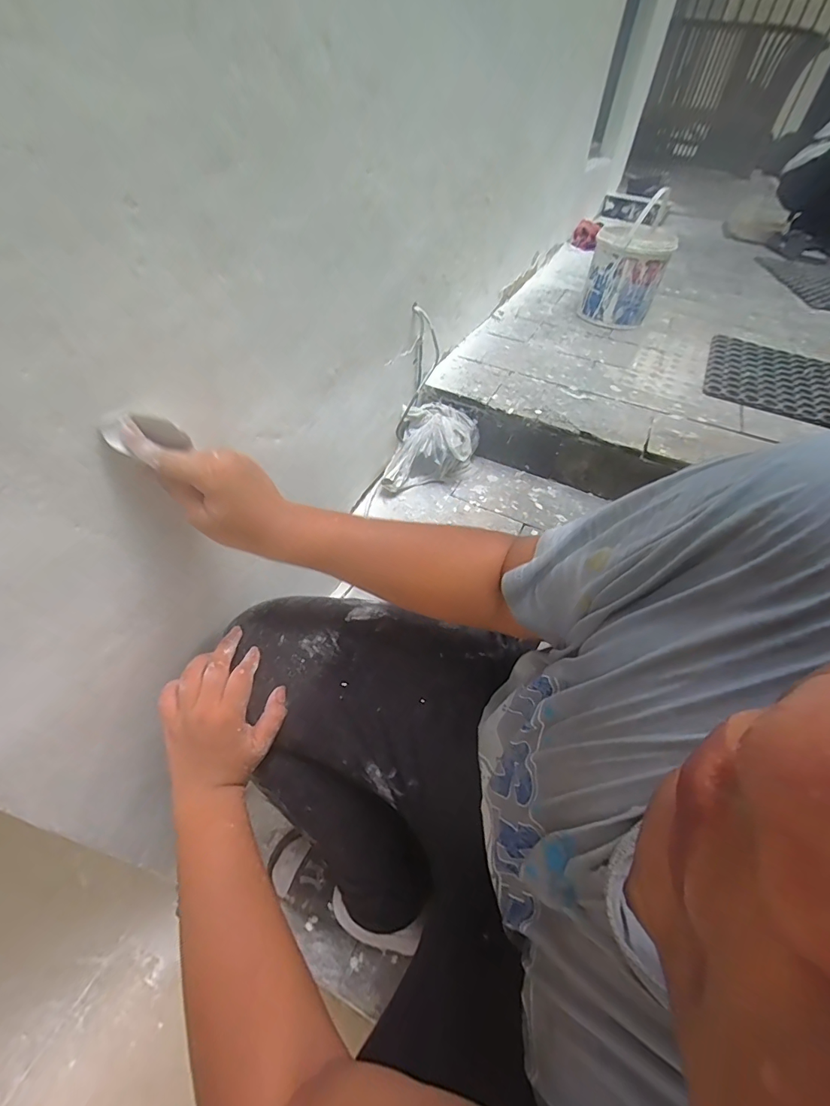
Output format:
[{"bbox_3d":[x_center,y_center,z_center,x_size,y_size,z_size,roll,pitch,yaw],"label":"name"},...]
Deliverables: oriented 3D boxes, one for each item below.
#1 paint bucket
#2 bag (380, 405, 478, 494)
[{"bbox_3d":[0.535,-0.722,1.143,0.175,0.238,0.173,21,50,14],"label":"paint bucket"},{"bbox_3d":[0.034,-0.197,0.886,0.138,0.107,0.212,20,49,13],"label":"bag"}]

